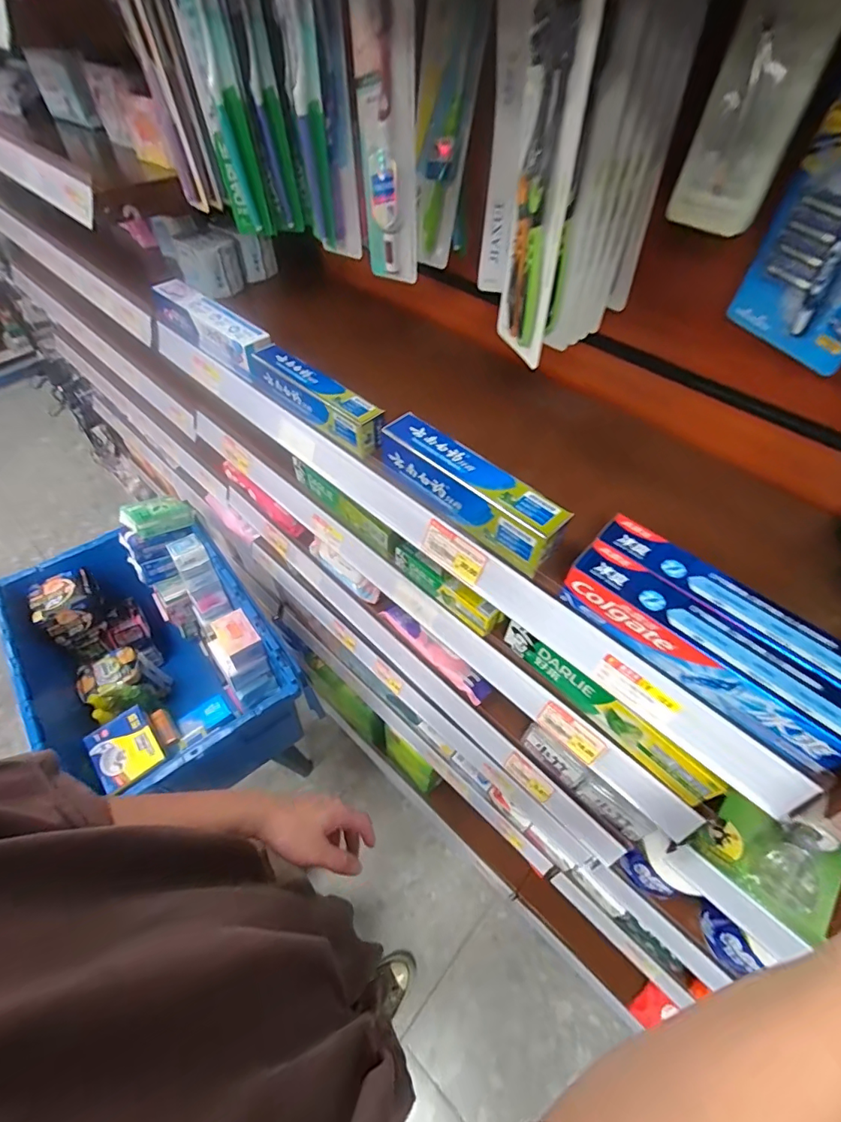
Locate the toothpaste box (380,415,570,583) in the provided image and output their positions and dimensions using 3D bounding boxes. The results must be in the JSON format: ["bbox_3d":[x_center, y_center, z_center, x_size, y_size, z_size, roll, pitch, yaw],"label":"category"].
[{"bbox_3d":[0.043,-0.066,0.431,0.044,0.049,0.194,-38,62,-25],"label":"toothpaste box"}]

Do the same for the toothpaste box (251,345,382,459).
[{"bbox_3d":[-0.119,-0.182,0.520,0.199,0.046,0.037,36,61,24],"label":"toothpaste box"}]

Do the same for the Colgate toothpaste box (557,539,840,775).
[{"bbox_3d":[0.203,0.063,0.346,0.206,0.046,0.040,37,61,24],"label":"Colgate toothpaste box"}]

